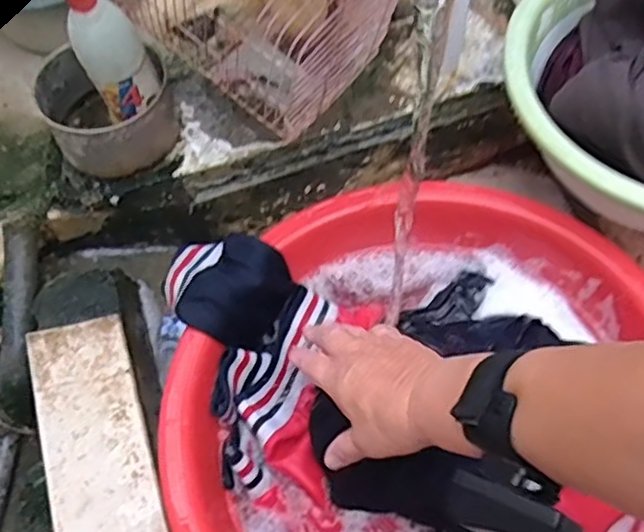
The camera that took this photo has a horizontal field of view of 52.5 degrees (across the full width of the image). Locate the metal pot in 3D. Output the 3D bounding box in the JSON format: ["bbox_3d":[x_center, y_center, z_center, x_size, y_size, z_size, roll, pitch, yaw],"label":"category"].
[{"bbox_3d":[-0.226,-0.158,0.700,0.132,0.089,0.110,-7,62,-3],"label":"metal pot"}]

